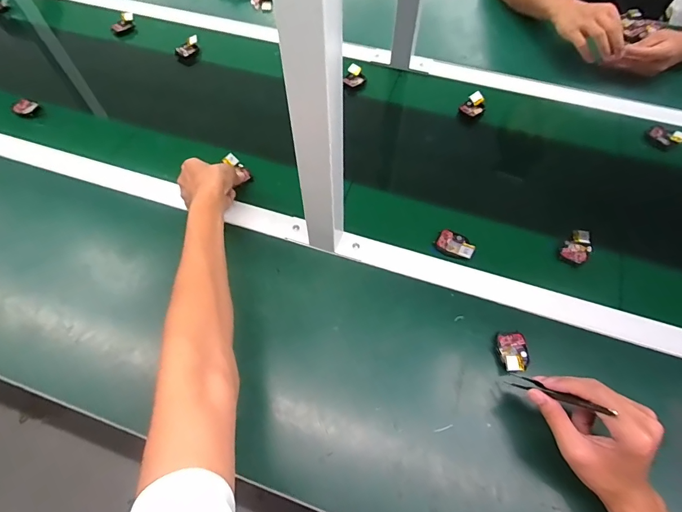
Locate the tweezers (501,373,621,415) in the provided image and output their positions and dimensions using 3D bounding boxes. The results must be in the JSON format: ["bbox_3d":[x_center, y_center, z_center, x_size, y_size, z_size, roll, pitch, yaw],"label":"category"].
[{"bbox_3d":[0.220,0.142,0.408,0.018,0.117,0.013,-40,108,-21],"label":"tweezers"}]

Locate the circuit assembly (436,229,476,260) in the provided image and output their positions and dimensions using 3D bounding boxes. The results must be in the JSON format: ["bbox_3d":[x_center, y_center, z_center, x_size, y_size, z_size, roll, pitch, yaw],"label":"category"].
[{"bbox_3d":[0.168,-0.018,0.568,0.054,0.015,0.037,29,64,16],"label":"circuit assembly"}]

